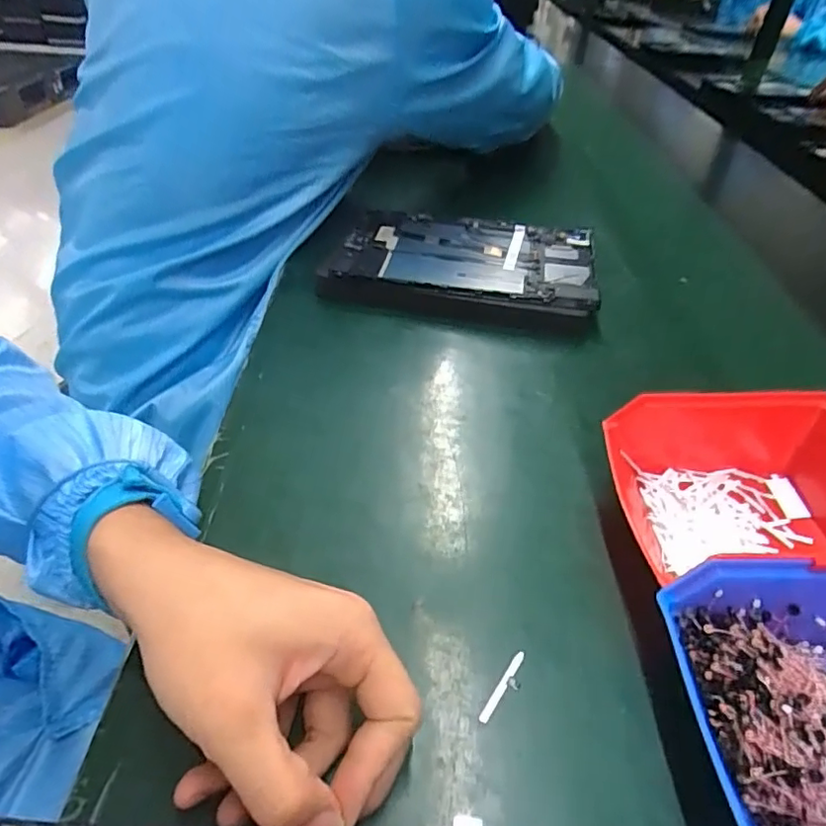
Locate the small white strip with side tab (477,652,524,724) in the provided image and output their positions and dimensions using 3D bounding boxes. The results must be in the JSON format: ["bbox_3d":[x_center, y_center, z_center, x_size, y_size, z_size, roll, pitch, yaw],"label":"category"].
[{"bbox_3d":[0.044,0.128,0.266,0.008,0.004,0.039,28,47,25],"label":"small white strip with side tab"}]

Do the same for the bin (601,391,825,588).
[{"bbox_3d":[0.189,0.049,0.315,0.139,0.065,0.125,0,42,-2],"label":"bin"}]

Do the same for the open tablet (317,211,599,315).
[{"bbox_3d":[0.048,-0.147,0.558,0.247,0.034,0.140,11,42,8],"label":"open tablet"}]

